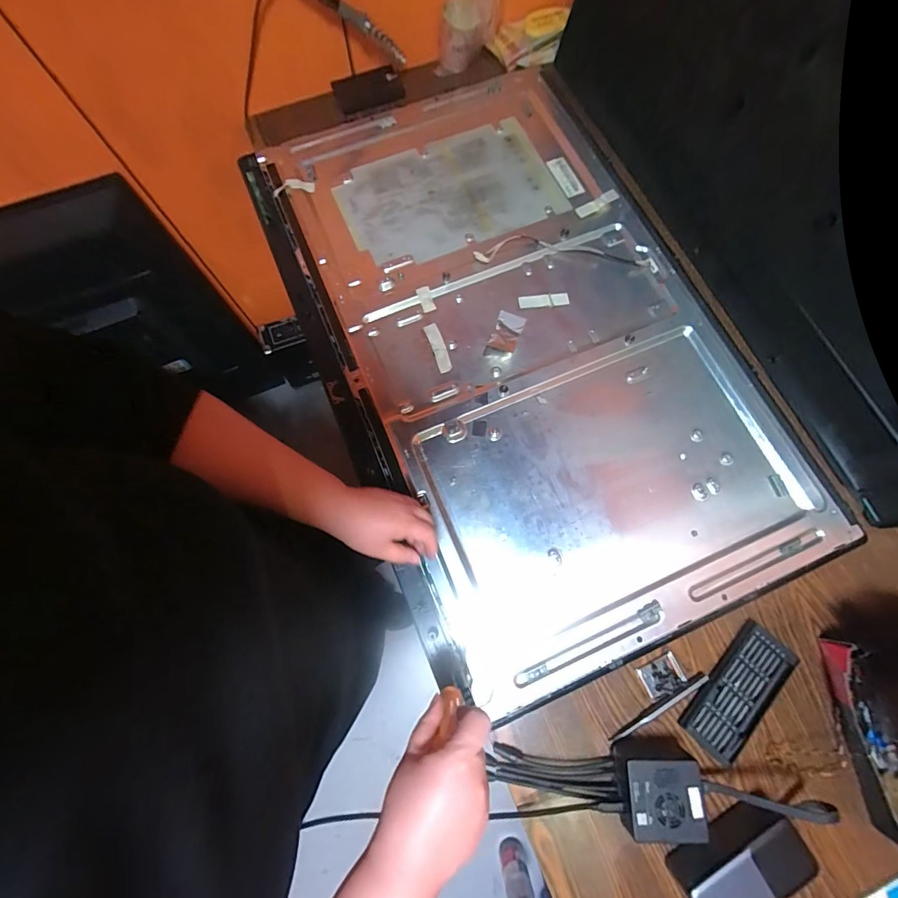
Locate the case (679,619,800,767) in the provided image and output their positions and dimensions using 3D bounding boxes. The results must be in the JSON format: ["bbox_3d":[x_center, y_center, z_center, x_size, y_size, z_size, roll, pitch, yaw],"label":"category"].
[{"bbox_3d":[0.344,0.286,0.483,0.064,0.012,0.153,44,81,8],"label":"case"}]

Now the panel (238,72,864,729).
[{"bbox_3d":[0.088,-0.178,0.578,0.548,0.056,0.890,-23,79,-6],"label":"panel"}]

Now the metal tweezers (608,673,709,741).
[{"bbox_3d":[0.250,0.307,0.484,0.136,0.006,0.012,-30,80,-7],"label":"metal tweezers"}]

